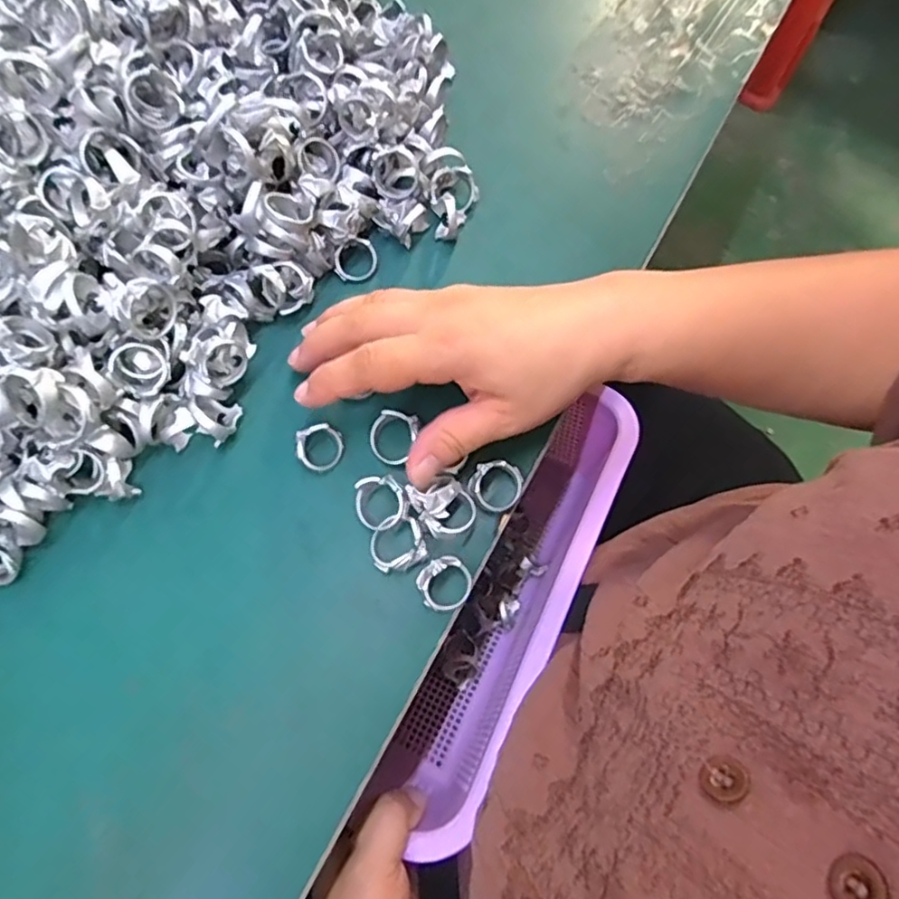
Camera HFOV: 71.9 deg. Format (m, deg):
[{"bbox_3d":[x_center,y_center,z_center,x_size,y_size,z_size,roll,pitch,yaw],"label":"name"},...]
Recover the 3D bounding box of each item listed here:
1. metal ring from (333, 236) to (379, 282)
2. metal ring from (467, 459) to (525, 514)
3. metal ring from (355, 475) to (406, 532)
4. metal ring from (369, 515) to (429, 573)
[{"bbox_3d":[-0.050,-0.101,0.332,0.022,0.006,0.025,41,91,-23],"label":"metal ring"},{"bbox_3d":[0.023,0.017,0.294,0.026,0.007,0.024,0,91,-17],"label":"metal ring"},{"bbox_3d":[-0.031,0.025,0.288,0.027,0.006,0.025,1,93,23],"label":"metal ring"},{"bbox_3d":[-0.024,0.043,0.284,0.025,0.011,0.025,1,71,-2],"label":"metal ring"}]

